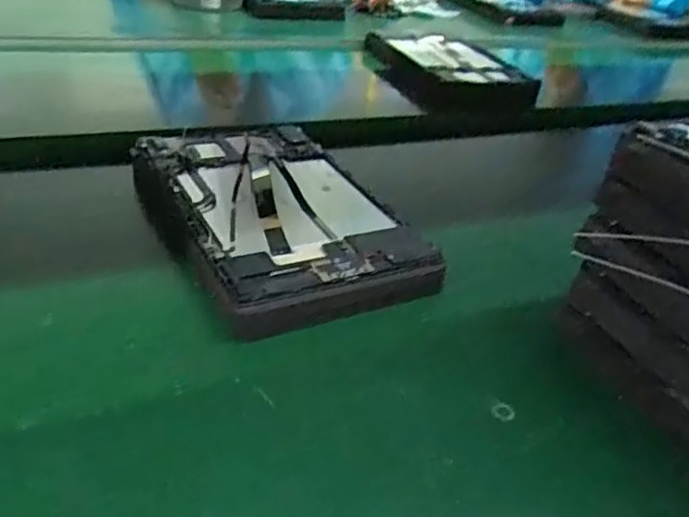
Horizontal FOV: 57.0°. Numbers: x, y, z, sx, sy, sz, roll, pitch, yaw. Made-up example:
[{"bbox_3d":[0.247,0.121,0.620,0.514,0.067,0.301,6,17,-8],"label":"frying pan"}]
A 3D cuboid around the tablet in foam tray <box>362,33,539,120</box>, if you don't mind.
[{"bbox_3d":[0.149,-0.264,0.906,0.161,0.057,0.230,-9,37,-22],"label":"tablet in foam tray"}]

